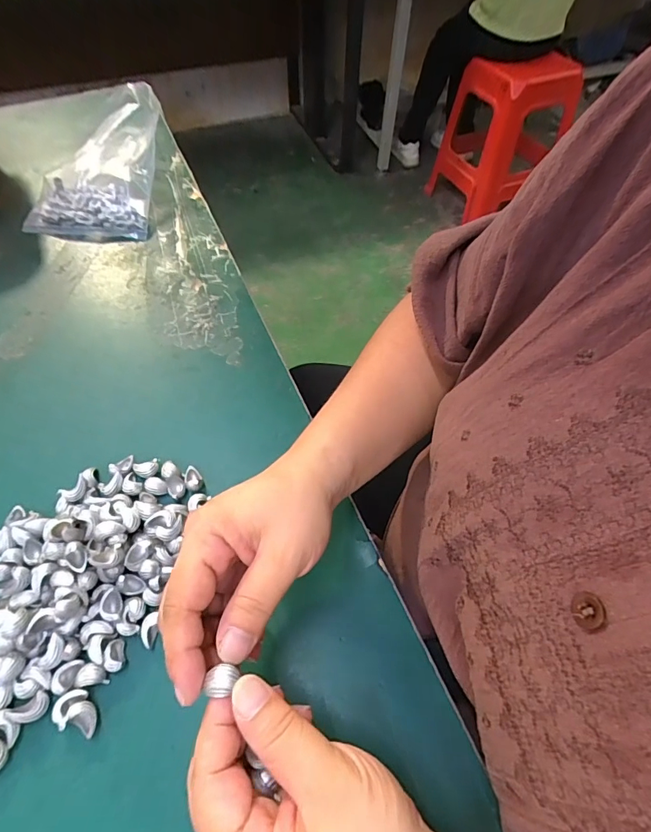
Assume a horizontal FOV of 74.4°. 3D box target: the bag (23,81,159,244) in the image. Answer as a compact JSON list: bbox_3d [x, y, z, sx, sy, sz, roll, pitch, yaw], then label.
[{"bbox_3d":[-0.272,-0.293,0.497,0.139,0.084,0.169,0,57,0],"label":"bag"}]

